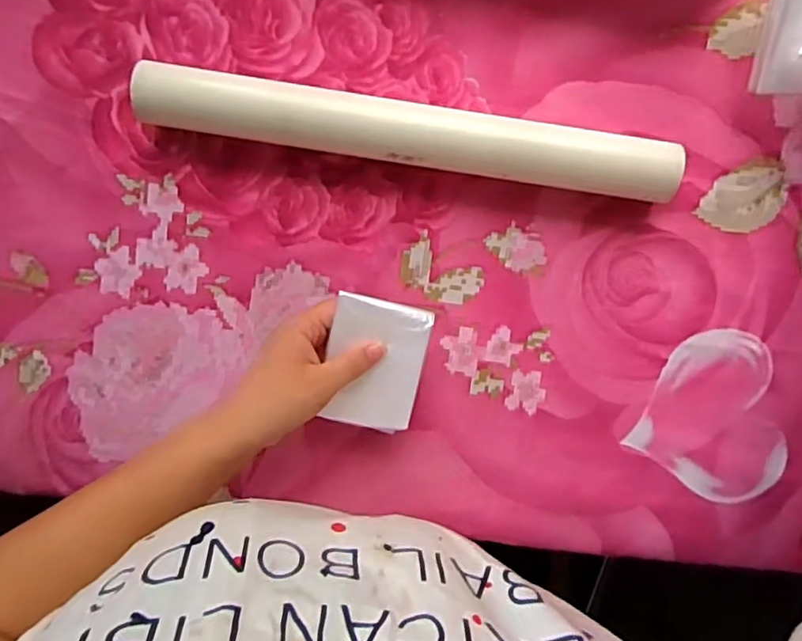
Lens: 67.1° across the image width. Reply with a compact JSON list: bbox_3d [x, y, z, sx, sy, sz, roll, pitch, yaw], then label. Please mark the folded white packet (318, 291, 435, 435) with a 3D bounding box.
[{"bbox_3d":[-0.016,0.030,0.400,0.061,0.011,0.085,13,97,-2],"label":"folded white packet"}]

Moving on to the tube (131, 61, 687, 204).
[{"bbox_3d":[0.007,-0.126,0.413,0.362,0.040,0.043,8,97,-1],"label":"tube"}]

